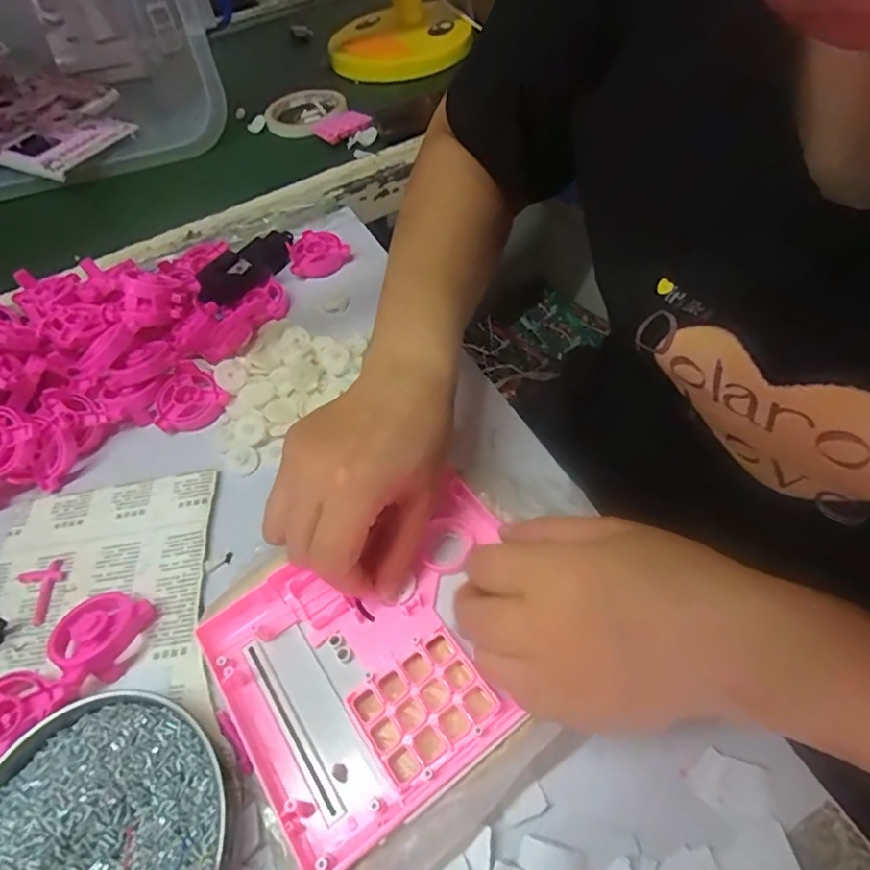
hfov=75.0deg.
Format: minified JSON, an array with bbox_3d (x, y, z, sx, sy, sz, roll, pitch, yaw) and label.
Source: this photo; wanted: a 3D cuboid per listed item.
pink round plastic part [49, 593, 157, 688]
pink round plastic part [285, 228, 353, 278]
[{"bbox_3d":[-0.198,0.115,0.328,0.048,0.019,0.053,10,56,14],"label":"pink round plastic part"},{"bbox_3d":[-0.106,-0.169,0.525,0.054,0.019,0.045,-15,54,-3],"label":"pink round plastic part"}]

